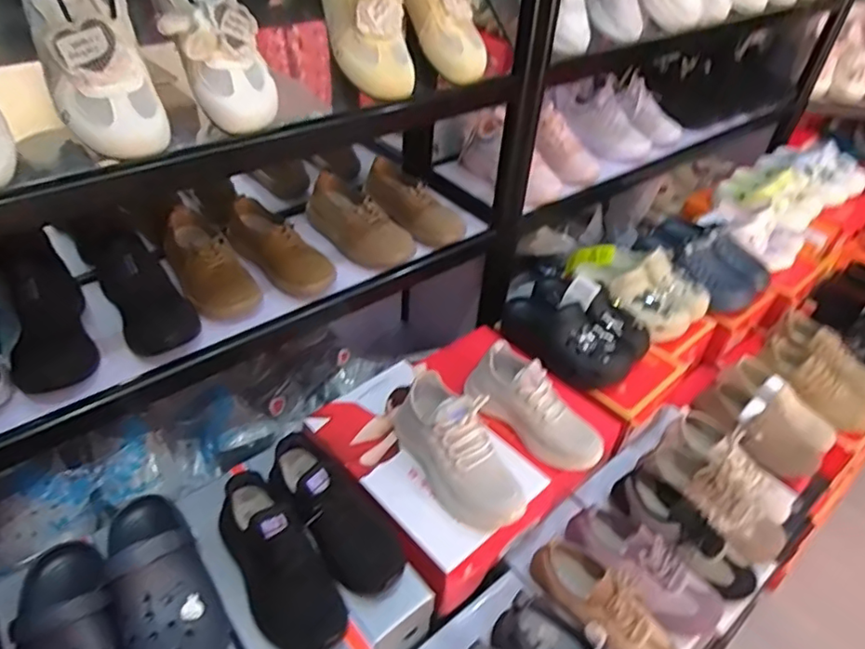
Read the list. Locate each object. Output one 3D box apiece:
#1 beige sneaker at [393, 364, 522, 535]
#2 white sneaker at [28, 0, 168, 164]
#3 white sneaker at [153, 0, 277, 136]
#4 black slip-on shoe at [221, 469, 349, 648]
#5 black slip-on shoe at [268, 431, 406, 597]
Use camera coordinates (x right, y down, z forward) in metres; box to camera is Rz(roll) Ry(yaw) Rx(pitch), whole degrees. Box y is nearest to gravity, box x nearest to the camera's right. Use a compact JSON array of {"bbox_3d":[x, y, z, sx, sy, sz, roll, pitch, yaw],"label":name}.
[{"bbox_3d":[0.030,0.162,0.785,0.078,0.110,0.225,-19,43,-24],"label":"beige sneaker"},{"bbox_3d":[-0.346,-0.282,0.587,0.086,0.234,0.093,-23,7,-28],"label":"white sneaker"},{"bbox_3d":[-0.243,-0.322,0.644,0.103,0.211,0.078,-28,12,-32],"label":"white sneaker"},{"bbox_3d":[-0.184,0.273,0.684,0.086,0.087,0.221,-28,63,-33],"label":"black slip-on shoe"},{"bbox_3d":[-0.128,0.235,0.735,0.087,0.085,0.222,-30,63,-34],"label":"black slip-on shoe"}]

